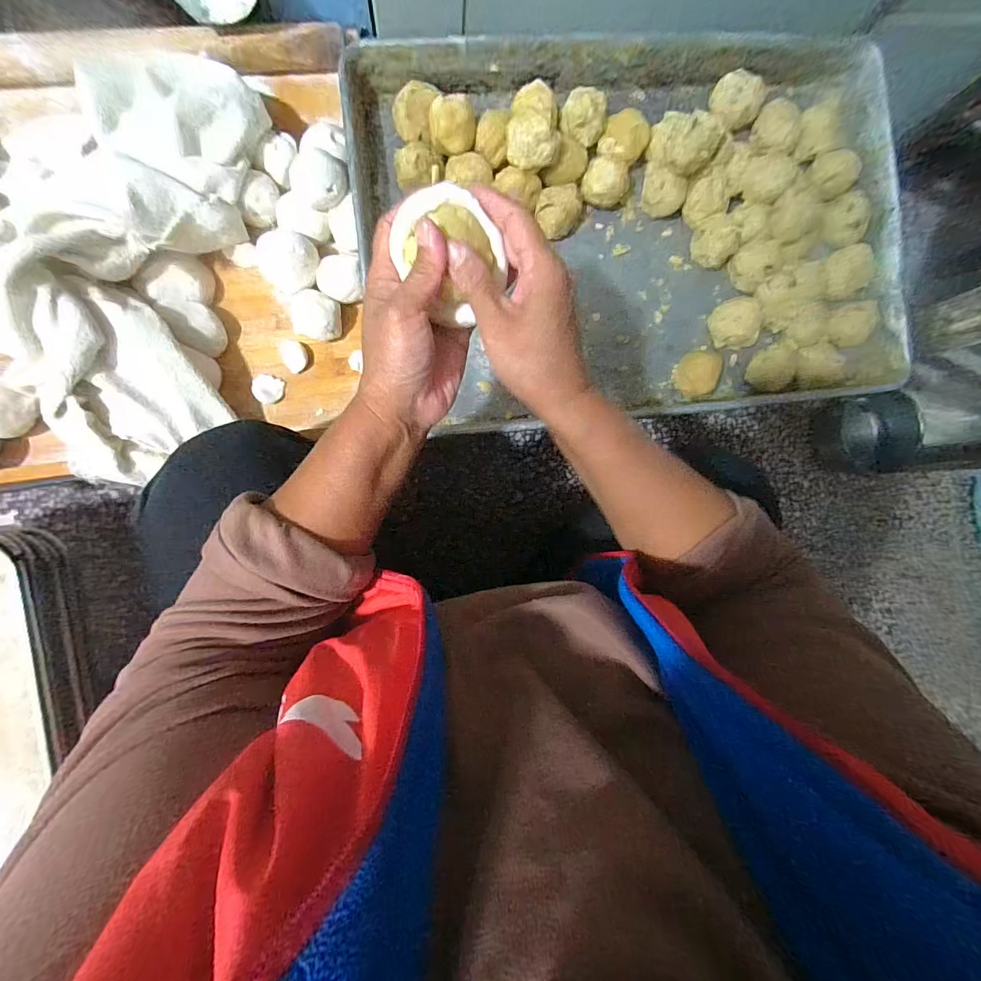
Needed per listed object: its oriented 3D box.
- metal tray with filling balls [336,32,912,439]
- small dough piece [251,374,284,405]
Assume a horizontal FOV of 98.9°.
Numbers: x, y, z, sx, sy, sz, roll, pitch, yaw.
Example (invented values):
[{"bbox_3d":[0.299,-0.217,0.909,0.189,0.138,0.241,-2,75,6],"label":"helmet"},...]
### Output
[{"bbox_3d":[0.175,-0.287,0.469,0.617,0.063,0.398,-7,93,-6],"label":"metal tray with filling balls"},{"bbox_3d":[-0.243,-0.111,0.455,0.029,0.011,0.030,0,92,-7],"label":"small dough piece"}]

